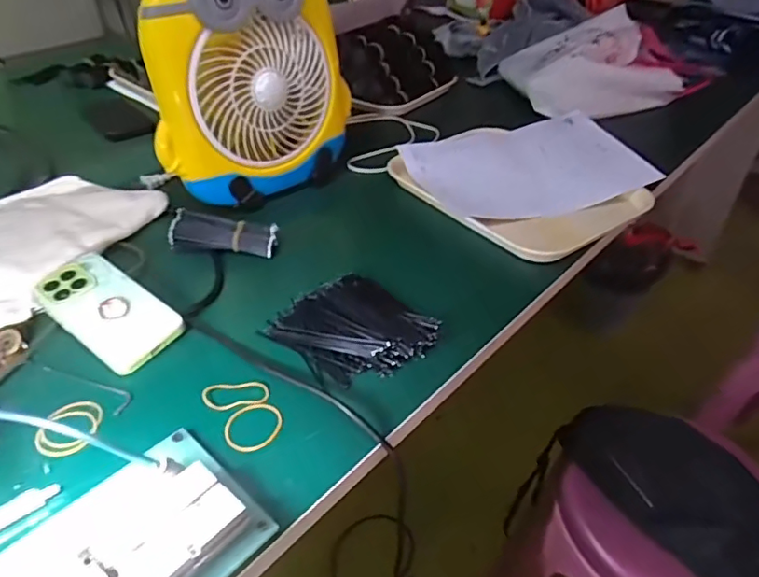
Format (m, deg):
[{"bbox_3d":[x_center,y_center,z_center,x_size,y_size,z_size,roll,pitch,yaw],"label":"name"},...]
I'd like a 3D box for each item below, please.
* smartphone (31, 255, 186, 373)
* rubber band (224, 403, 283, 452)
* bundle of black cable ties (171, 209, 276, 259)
[{"bbox_3d":[-0.263,0.017,0.524,0.152,0.011,0.074,33,61,22],"label":"smartphone"},{"bbox_3d":[-0.100,0.110,0.437,0.047,0.004,0.042,-25,46,-27],"label":"rubber band"},{"bbox_3d":[-0.179,-0.064,0.626,0.116,0.025,0.046,7,40,8],"label":"bundle of black cable ties"}]

